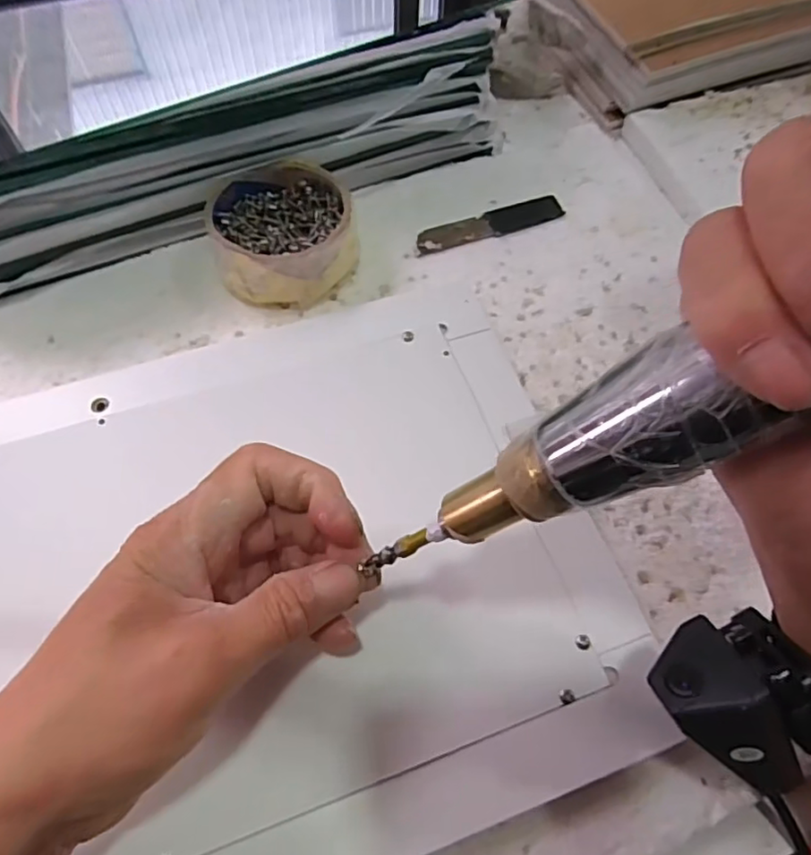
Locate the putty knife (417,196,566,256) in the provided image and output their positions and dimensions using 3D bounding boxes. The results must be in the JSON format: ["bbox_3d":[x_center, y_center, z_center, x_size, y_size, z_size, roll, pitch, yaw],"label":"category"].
[{"bbox_3d":[0.054,-0.130,0.384,0.097,0.004,0.021,-17,64,-10],"label":"putty knife"}]

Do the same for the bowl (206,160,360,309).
[{"bbox_3d":[-0.074,-0.115,0.358,0.088,0.036,0.089,-3,62,-2],"label":"bowl"}]

